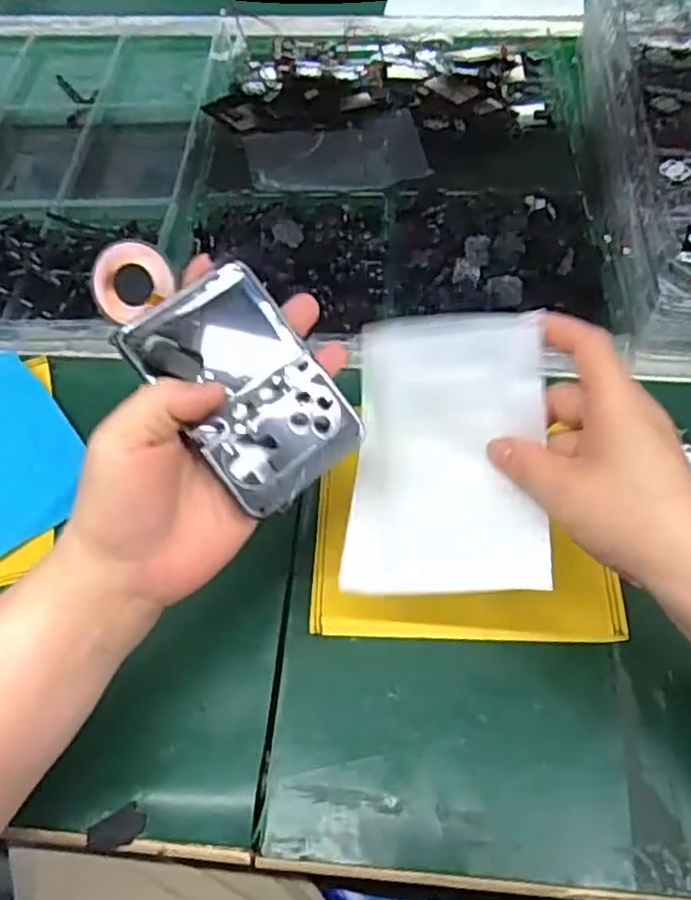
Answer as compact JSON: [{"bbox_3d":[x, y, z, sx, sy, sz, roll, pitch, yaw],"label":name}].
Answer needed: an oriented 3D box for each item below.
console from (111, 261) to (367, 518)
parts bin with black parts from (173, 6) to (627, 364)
[{"bbox_3d":[-0.044,-0.029,0.318,0.068,0.012,0.105,-39,97,-15],"label":"console"},{"bbox_3d":[0.032,-0.258,0.594,0.350,0.045,0.420,4,58,5],"label":"parts bin with black parts"}]

